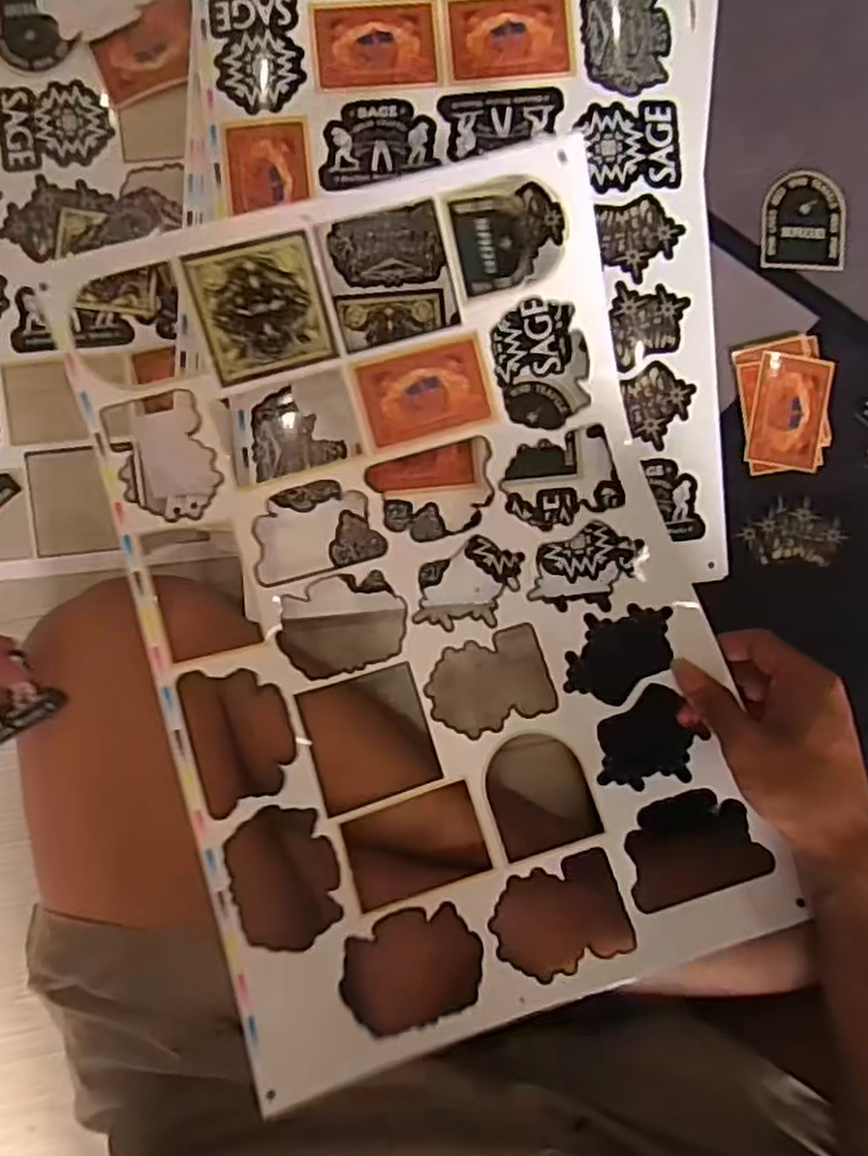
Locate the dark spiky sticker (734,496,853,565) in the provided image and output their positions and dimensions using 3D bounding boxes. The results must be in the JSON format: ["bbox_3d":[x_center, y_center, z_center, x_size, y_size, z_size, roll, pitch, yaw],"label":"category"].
[{"bbox_3d":[0.262,-0.033,0.539,0.071,0.005,0.045,2,92,-3],"label":"dark spiky sticker"}]

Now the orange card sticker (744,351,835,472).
[{"bbox_3d":[0.258,-0.120,0.537,0.056,0.006,0.080,8,90,-5],"label":"orange card sticker"}]

